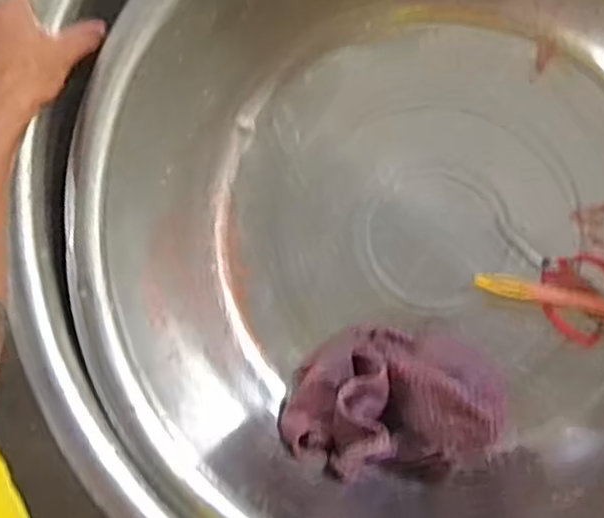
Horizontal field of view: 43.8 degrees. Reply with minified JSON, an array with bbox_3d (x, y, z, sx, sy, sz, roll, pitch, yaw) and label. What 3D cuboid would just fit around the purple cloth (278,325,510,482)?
[{"bbox_3d":[0.089,0.132,0.700,0.199,0.073,0.138,10,71,1],"label":"purple cloth"}]

